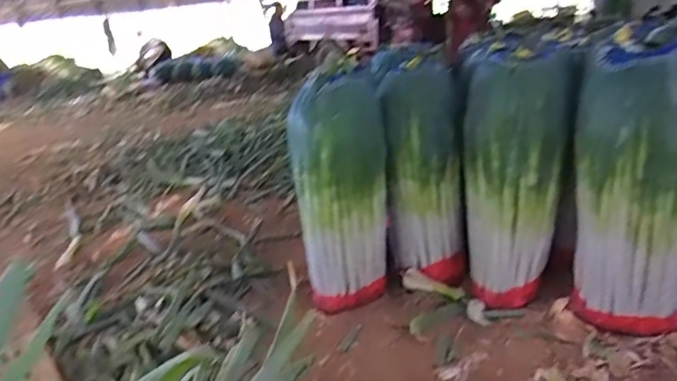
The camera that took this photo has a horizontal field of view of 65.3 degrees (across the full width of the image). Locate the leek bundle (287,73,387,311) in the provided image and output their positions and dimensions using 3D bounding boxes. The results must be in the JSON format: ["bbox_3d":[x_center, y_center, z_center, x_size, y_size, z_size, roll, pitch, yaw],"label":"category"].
[{"bbox_3d":[0.007,-0.012,1.679,0.285,0.666,0.372,-4,21,0],"label":"leek bundle"}]

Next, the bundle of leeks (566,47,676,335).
[{"bbox_3d":[0.769,0.014,1.377,0.293,0.719,0.351,5,23,29],"label":"bundle of leeks"}]

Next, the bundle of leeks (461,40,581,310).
[{"bbox_3d":[0.496,-0.039,1.515,0.302,0.687,0.230,1,21,20],"label":"bundle of leeks"}]

